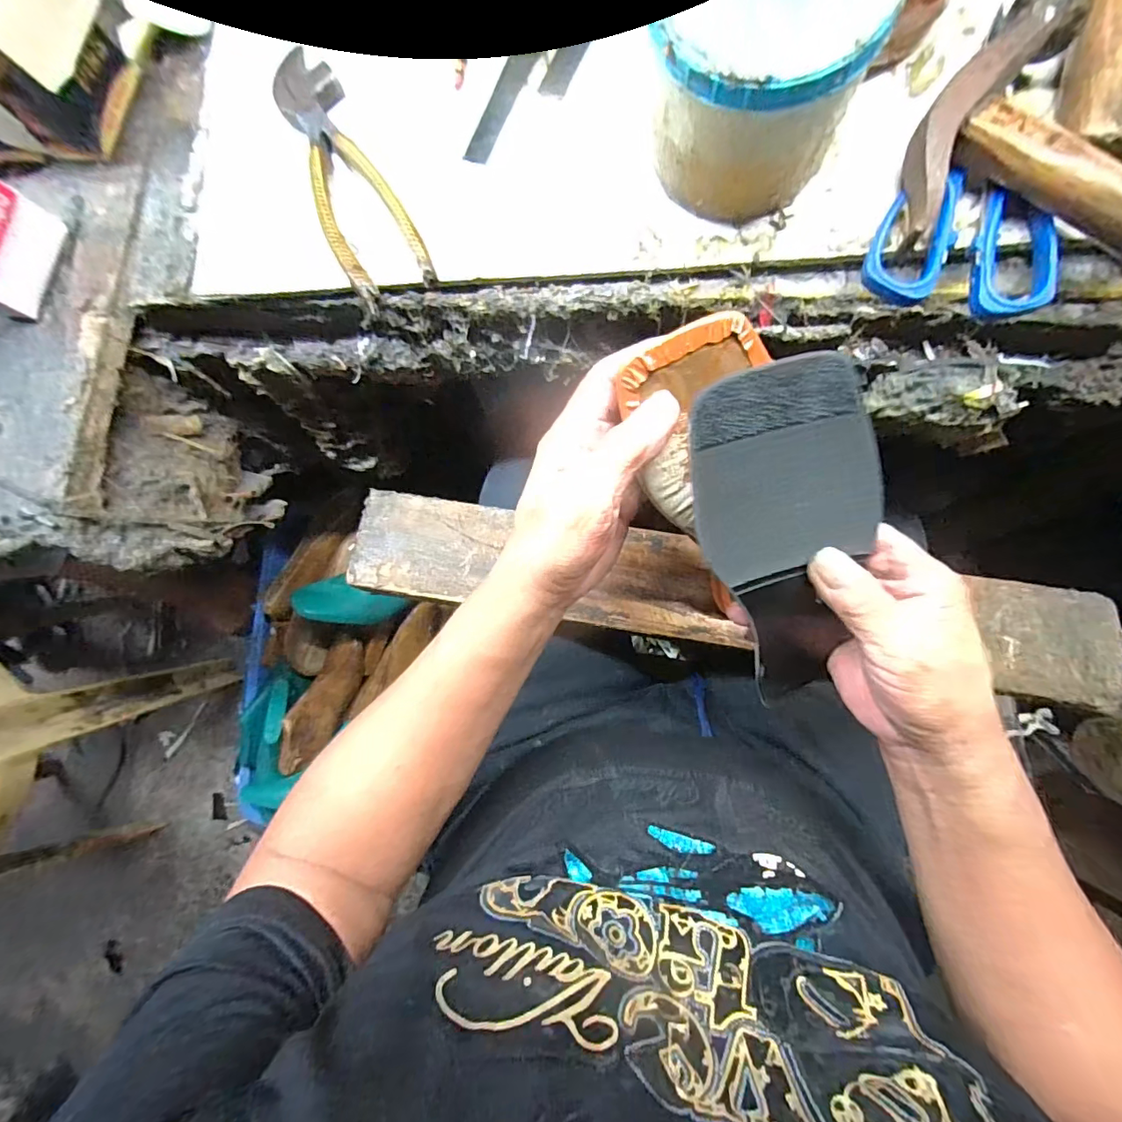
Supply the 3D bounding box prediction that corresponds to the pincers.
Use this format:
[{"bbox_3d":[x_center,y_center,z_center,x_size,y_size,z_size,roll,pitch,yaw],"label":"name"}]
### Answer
[{"bbox_3d":[-0.137,-0.243,0.314,0.049,0.024,0.191,-29,83,6],"label":"pincers"}]

